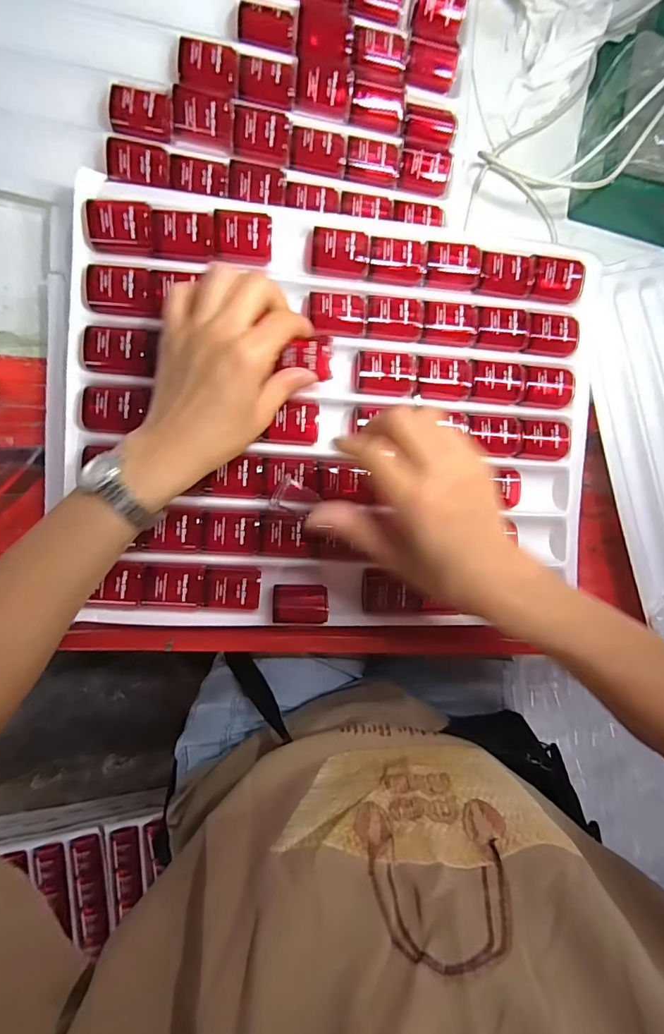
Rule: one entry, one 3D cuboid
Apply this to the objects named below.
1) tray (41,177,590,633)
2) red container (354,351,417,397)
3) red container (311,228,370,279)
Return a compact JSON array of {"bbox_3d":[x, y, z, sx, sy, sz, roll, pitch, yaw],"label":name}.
[{"bbox_3d":[0.005,-0.072,0.338,0.395,0.044,0.310,0,88,-9],"label":"tray"},{"bbox_3d":[0.041,-0.107,0.337,0.044,0.012,0.029,4,92,-9],"label":"red container"},{"bbox_3d":[0.006,-0.195,0.333,0.043,0.022,0.026,-1,93,-8],"label":"red container"}]

